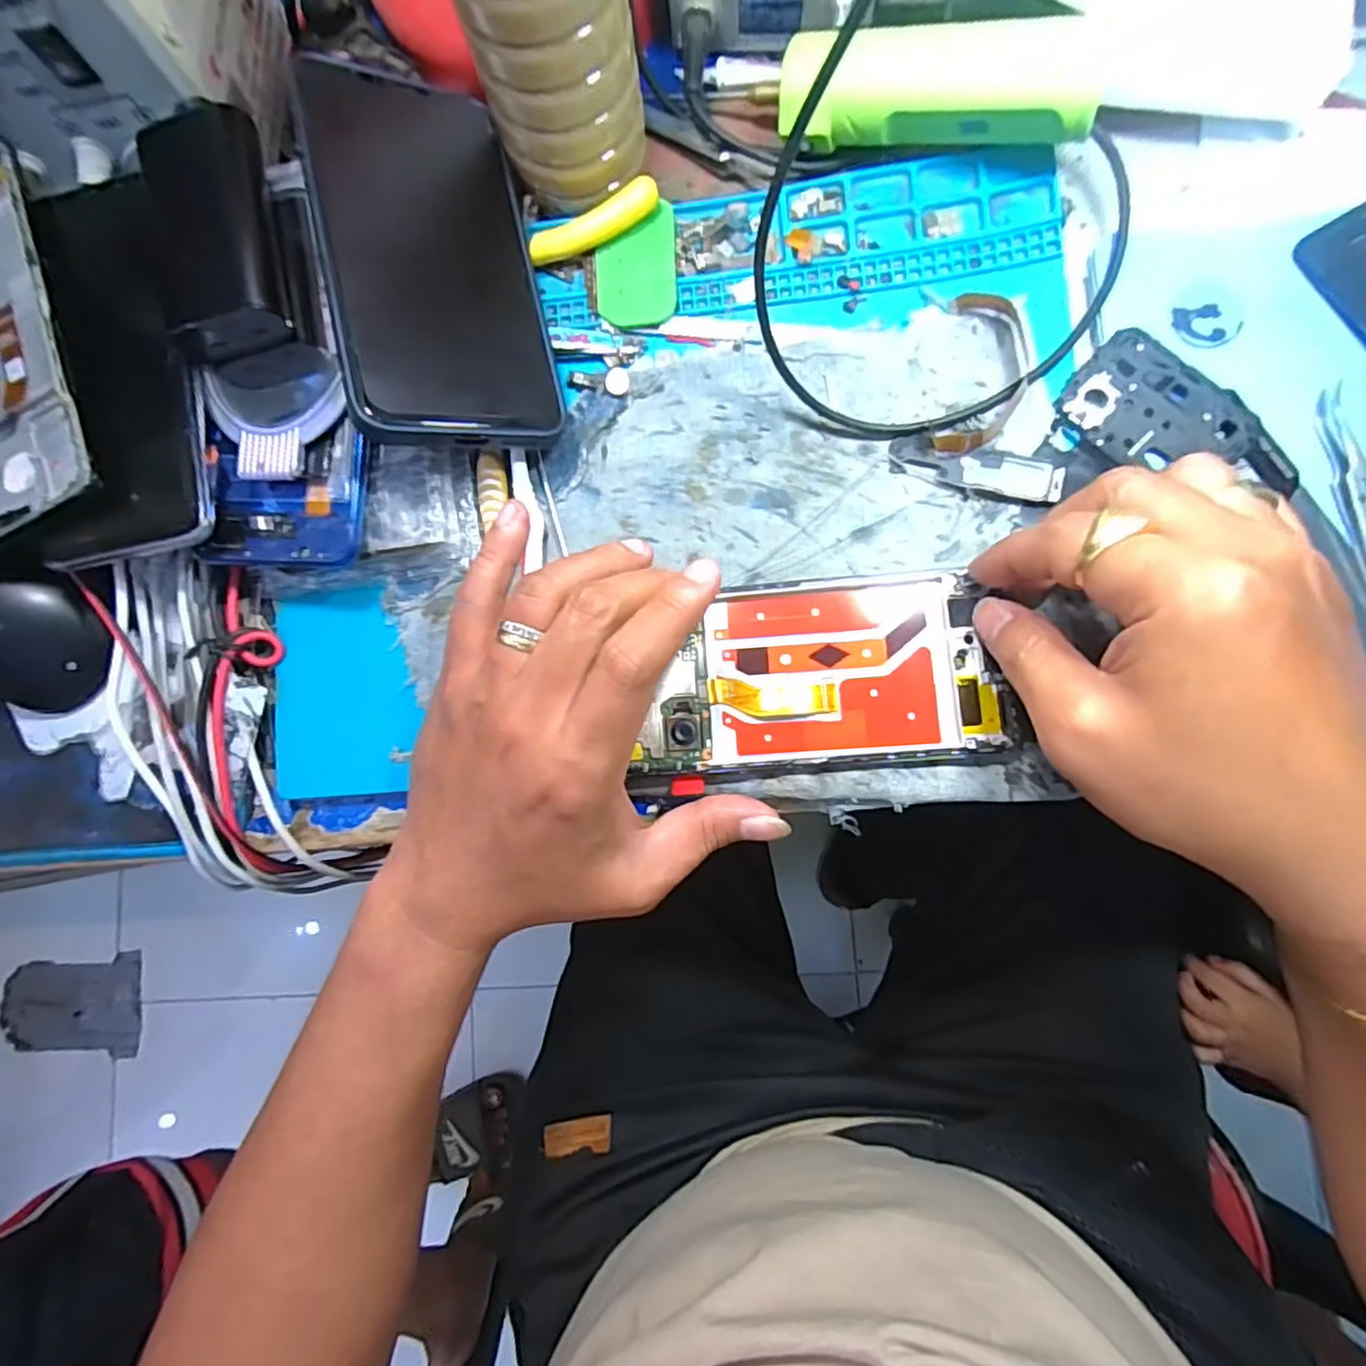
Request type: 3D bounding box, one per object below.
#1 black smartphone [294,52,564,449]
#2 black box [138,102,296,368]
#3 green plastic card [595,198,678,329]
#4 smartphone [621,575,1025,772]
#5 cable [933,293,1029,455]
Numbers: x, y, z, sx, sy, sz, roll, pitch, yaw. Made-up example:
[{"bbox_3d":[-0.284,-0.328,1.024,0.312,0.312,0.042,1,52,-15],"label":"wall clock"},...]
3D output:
[{"bbox_3d":[-0.100,-0.170,0.263,0.079,0.007,0.161,-9,80,-27],"label":"black smartphone"},{"bbox_3d":[-0.187,-0.179,0.263,0.051,0.020,0.098,-11,83,3],"label":"black box"},{"bbox_3d":[-0.020,-0.181,0.288,0.035,0.006,0.050,-3,85,5],"label":"green plastic card"},{"bbox_3d":[0.054,-0.004,0.262,0.138,0.007,0.071,-5,84,5],"label":"smartphone"},{"bbox_3d":[0.123,-0.125,0.268,0.033,0.005,0.065,8,86,6],"label":"cable"}]

